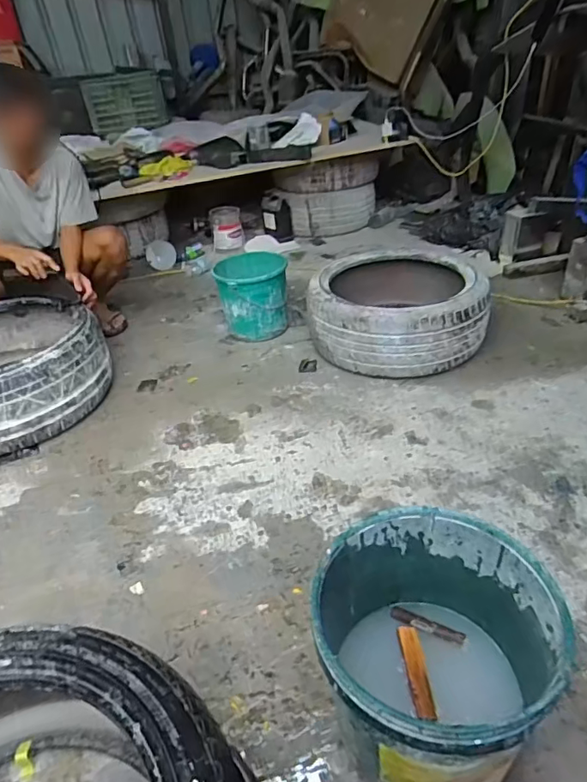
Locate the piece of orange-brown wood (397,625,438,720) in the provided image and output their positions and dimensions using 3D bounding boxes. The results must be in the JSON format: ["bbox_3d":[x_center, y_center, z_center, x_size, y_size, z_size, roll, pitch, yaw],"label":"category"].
[{"bbox_3d":[0.186,0.423,0.789,0.032,0.014,0.134,-6,34,0],"label":"piece of orange-brown wood"}]

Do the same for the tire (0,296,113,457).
[{"bbox_3d":[-0.959,-0.070,1.706,0.621,0.252,0.659,-29,40,-29],"label":"tire"}]

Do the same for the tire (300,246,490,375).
[{"bbox_3d":[0.338,-0.272,1.783,0.524,0.236,0.545,-4,34,3],"label":"tire"}]

